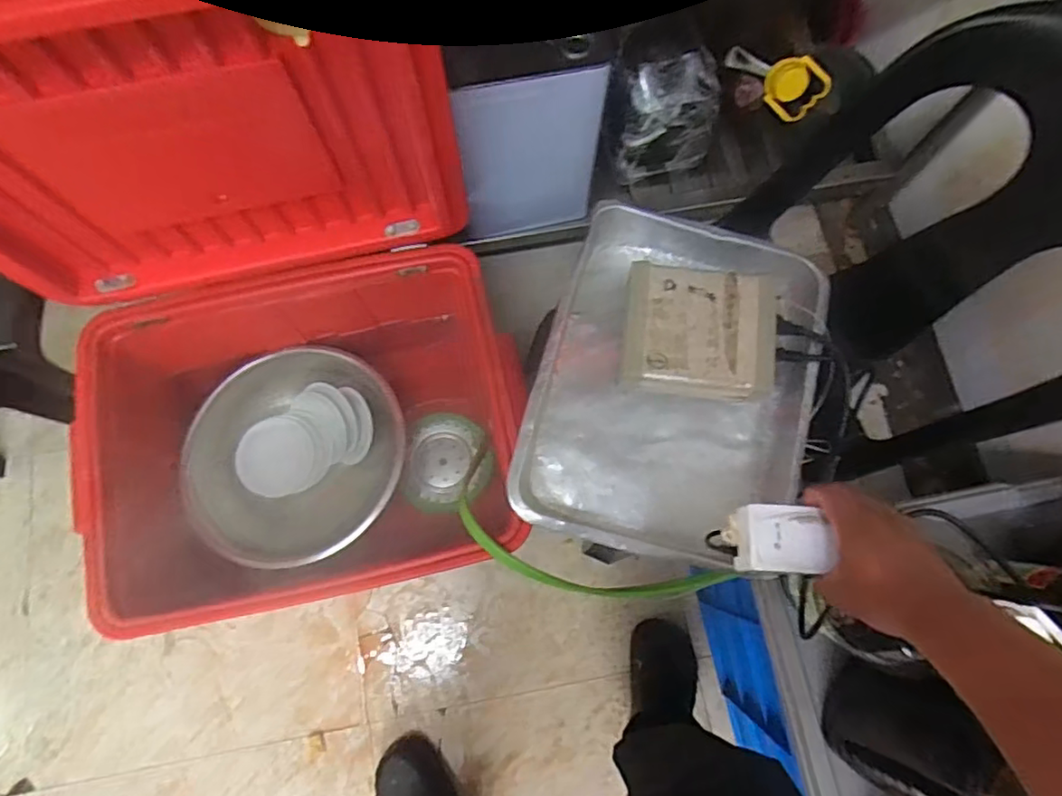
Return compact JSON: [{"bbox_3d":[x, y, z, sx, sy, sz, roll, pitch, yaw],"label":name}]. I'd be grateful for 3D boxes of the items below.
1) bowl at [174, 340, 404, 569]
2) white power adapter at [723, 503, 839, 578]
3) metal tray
[{"bbox_3d":[-0.381,0.094,0.984,0.338,0.140,0.334,0,77,-1],"label":"bowl"},{"bbox_3d":[0.228,0.130,0.534,0.076,0.034,0.065,-3,75,-2],"label":"white power adapter"},{"bbox_3d":[0.176,-0.016,0.739,0.324,0.092,0.424,15,75,3],"label":"metal tray"}]

